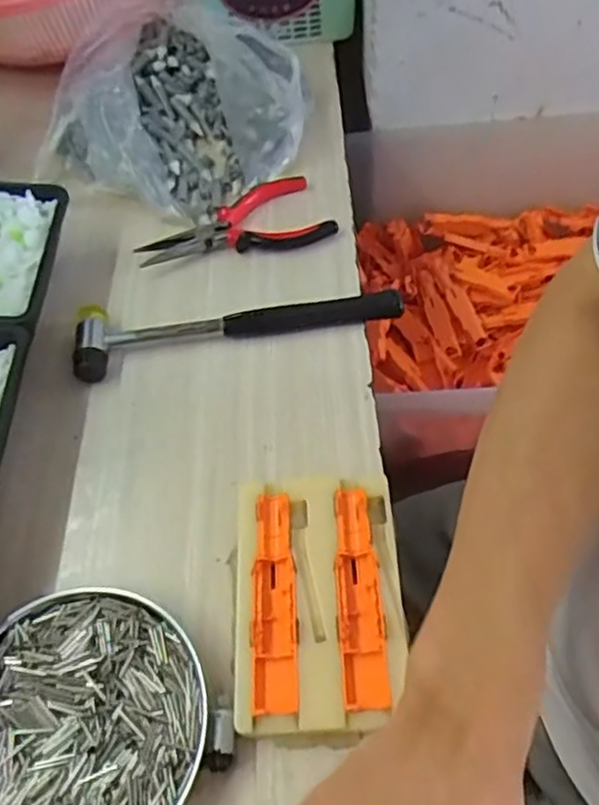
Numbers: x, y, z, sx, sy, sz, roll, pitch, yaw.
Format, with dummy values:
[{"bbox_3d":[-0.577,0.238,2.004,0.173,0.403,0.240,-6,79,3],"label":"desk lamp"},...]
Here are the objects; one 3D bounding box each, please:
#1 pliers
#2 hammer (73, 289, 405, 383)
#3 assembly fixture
[{"bbox_3d":[-0.050,-0.140,0.547,0.155,0.012,0.080,-25,57,-13],"label":"pliers"},{"bbox_3d":[-0.045,-0.063,0.491,0.233,0.026,0.050,-12,55,-4],"label":"hammer"},{"bbox_3d":[0.010,0.105,0.374,0.090,0.019,0.140,-4,54,2],"label":"assembly fixture"}]

